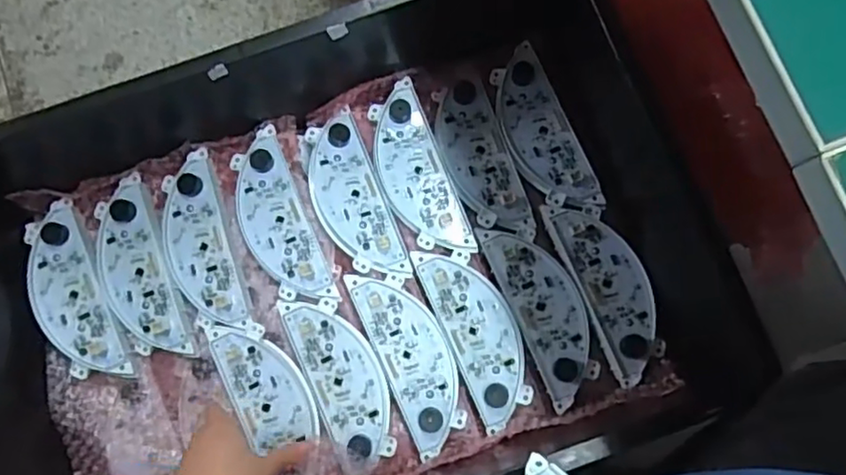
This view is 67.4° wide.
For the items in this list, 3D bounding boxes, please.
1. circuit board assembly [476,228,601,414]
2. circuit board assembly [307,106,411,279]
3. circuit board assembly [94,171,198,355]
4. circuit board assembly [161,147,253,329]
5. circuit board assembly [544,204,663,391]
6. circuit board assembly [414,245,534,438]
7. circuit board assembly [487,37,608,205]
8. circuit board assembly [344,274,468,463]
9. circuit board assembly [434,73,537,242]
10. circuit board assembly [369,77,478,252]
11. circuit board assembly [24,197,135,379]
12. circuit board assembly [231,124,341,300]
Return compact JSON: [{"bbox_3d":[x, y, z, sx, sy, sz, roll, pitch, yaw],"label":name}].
[{"bbox_3d":[0.115,0.065,0.584,0.063,0.005,0.171,-21,80,-3],"label":"circuit board assembly"},{"bbox_3d":[-0.069,-0.039,0.610,0.065,0.007,0.170,-22,80,-3],"label":"circuit board assembly"},{"bbox_3d":[-0.273,0.032,0.598,0.067,0.012,0.173,-21,80,-3],"label":"circuit board assembly"},{"bbox_3d":[-0.215,0.006,0.603,0.061,0.014,0.168,-18,80,-2],"label":"circuit board assembly"},{"bbox_3d":[0.175,0.043,0.585,0.062,0.012,0.171,-21,80,-3],"label":"circuit board assembly"},{"bbox_3d":[0.052,0.085,0.579,0.062,0.009,0.167,-23,80,-3],"label":"circuit board assembly"},{"bbox_3d":[0.113,-0.104,0.621,0.063,0.011,0.170,-22,80,-3],"label":"circuit board assembly"},{"bbox_3d":[-0.008,0.105,0.576,0.061,0.015,0.169,-24,80,-4],"label":"circuit board assembly"},{"bbox_3d":[0.053,-0.075,0.617,0.063,0.010,0.168,-18,80,-2],"label":"circuit board assembly"},{"bbox_3d":[-0.009,-0.063,0.611,0.061,0.008,0.172,-21,80,-3],"label":"circuit board assembly"},{"bbox_3d":[-0.337,0.056,0.602,0.064,0.008,0.177,-25,80,-4],"label":"circuit board assembly"},{"bbox_3d":[-0.142,-0.017,0.610,0.065,0.016,0.174,-23,79,-8],"label":"circuit board assembly"}]

